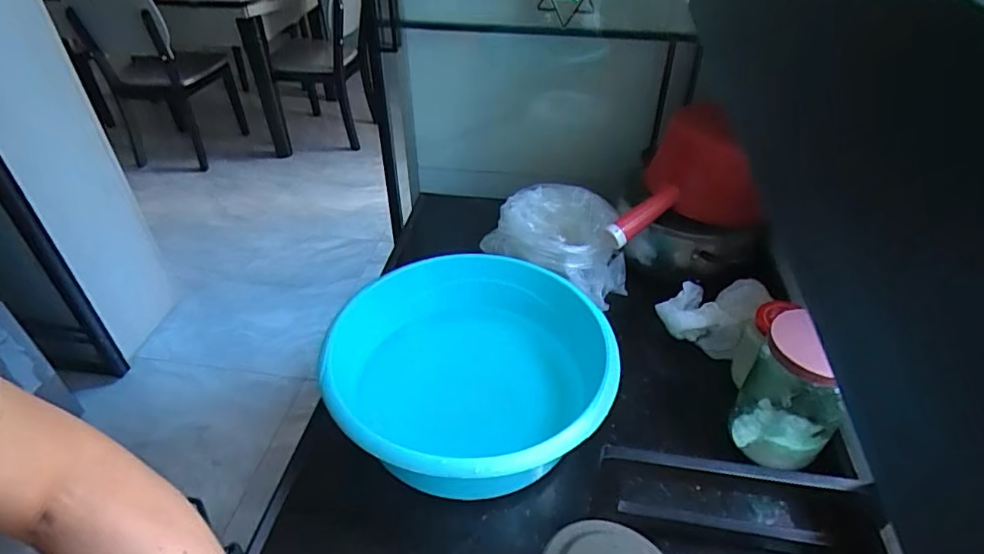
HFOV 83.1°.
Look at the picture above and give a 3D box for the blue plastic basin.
[{"bbox_3d":[-0.026,0.124,0.648,0.300,0.141,0.308,0,40,0],"label":"blue plastic basin"}]

